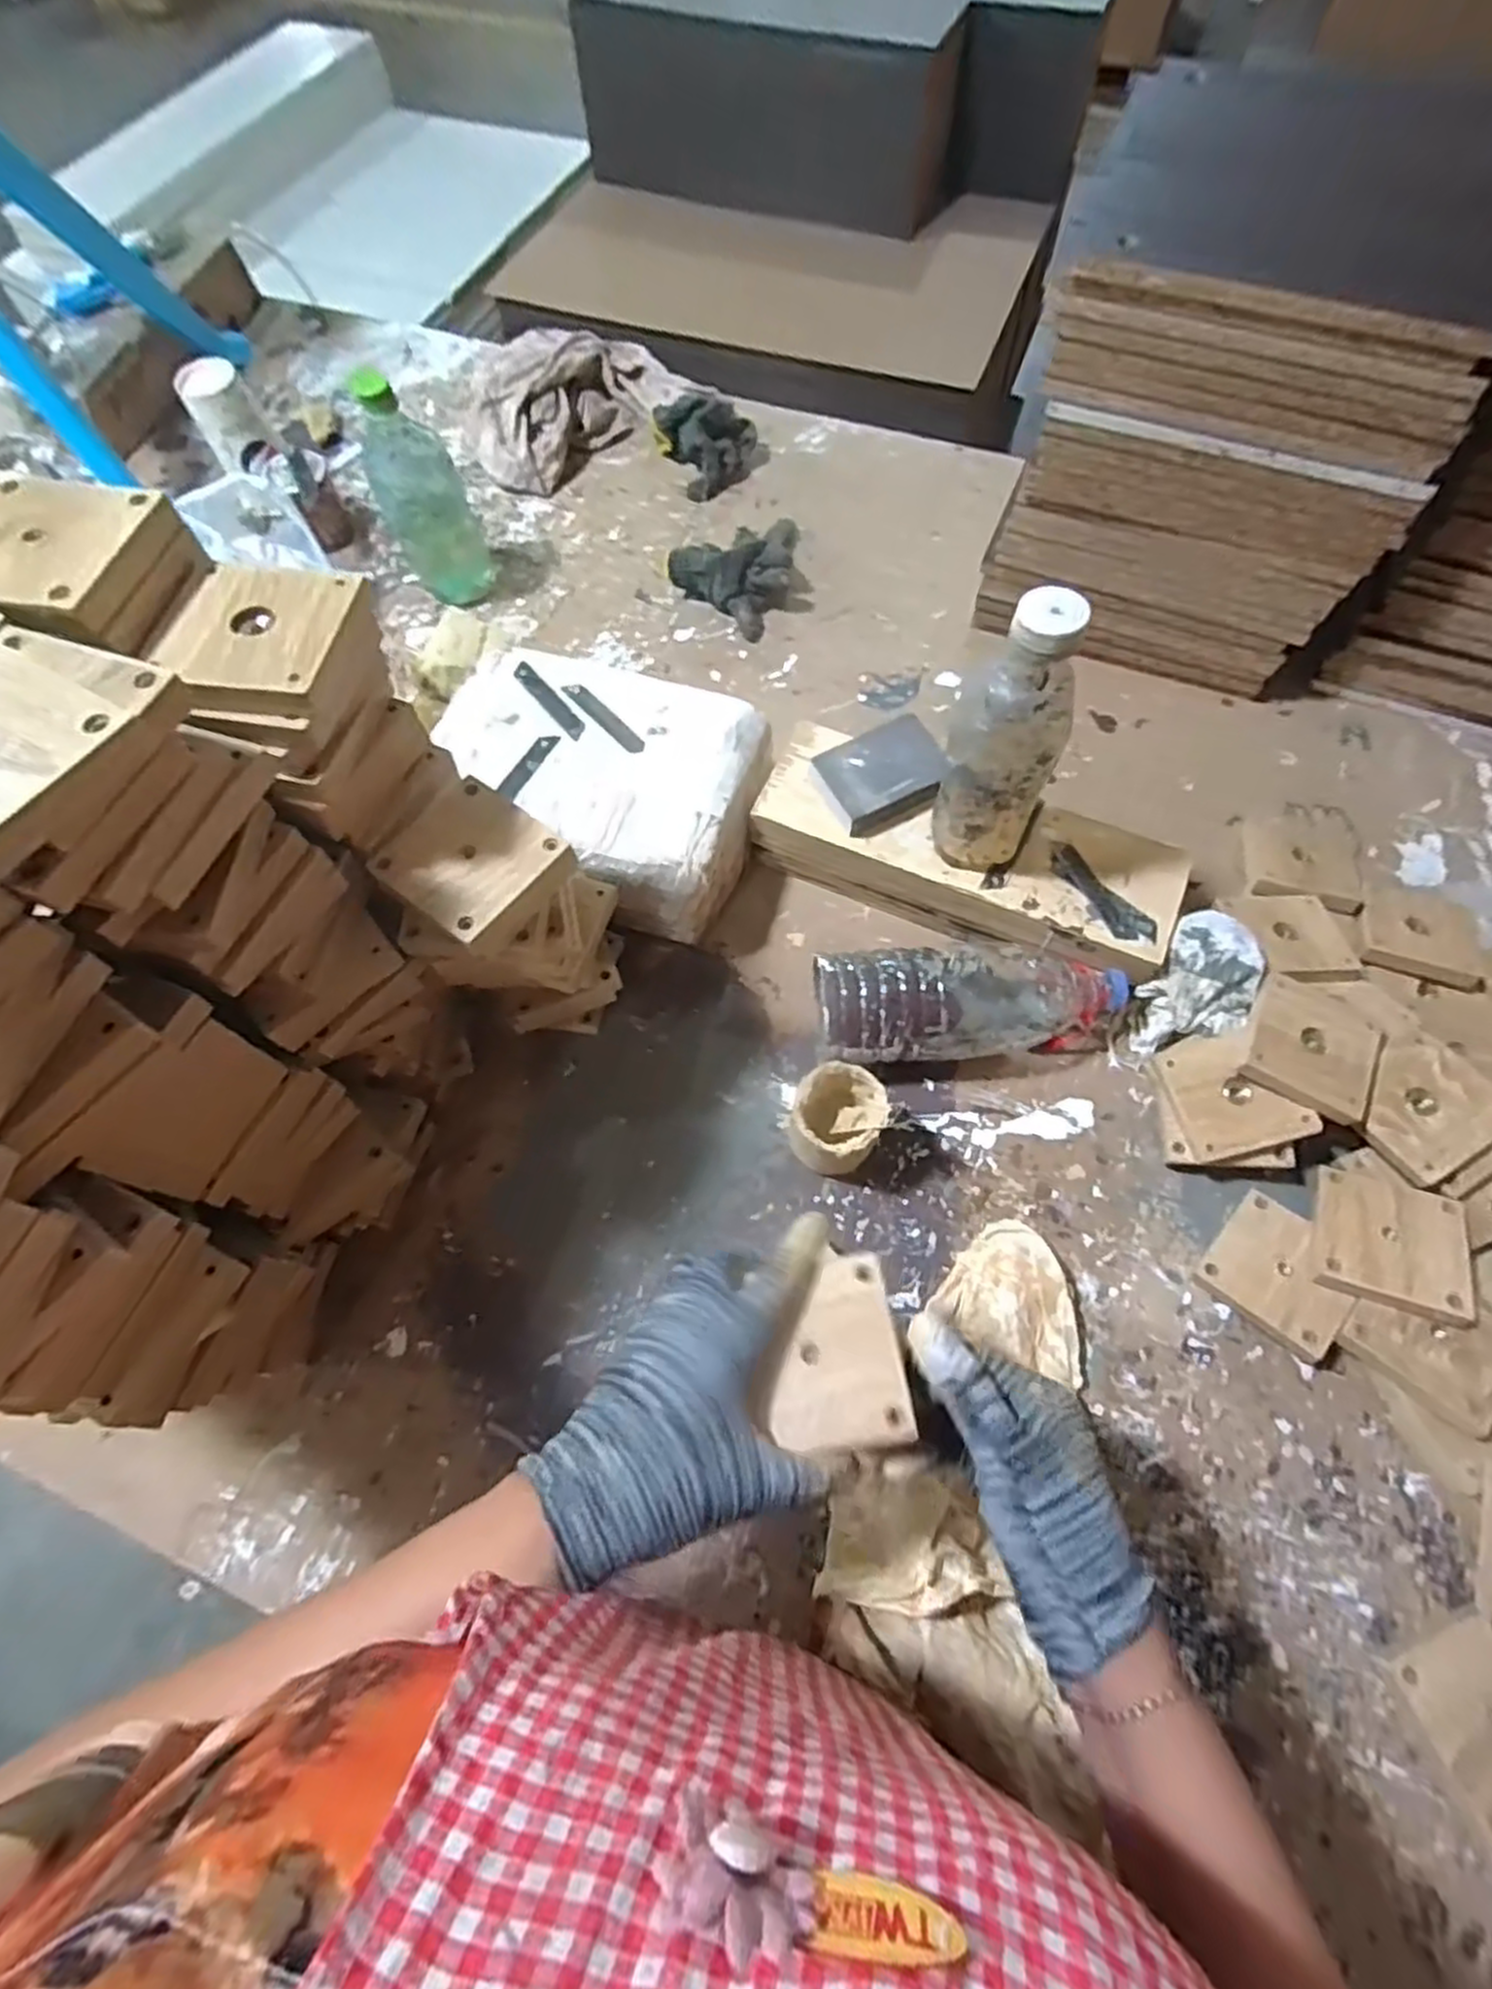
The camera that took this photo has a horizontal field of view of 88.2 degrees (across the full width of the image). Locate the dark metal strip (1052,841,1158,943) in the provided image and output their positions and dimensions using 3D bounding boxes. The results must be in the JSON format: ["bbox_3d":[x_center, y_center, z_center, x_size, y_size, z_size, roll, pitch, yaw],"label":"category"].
[{"bbox_3d":[0.272,-0.077,0.591,0.033,0.008,0.100,-35,70,-14],"label":"dark metal strip"}]

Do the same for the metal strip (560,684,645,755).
[{"bbox_3d":[-0.117,-0.230,0.638,0.017,0.005,0.093,-39,69,-17],"label":"metal strip"}]

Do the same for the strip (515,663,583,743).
[{"bbox_3d":[-0.165,-0.247,0.645,0.017,0.004,0.094,-37,71,-15],"label":"strip"}]

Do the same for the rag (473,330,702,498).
[{"bbox_3d":[-0.196,-0.684,0.886,0.259,0.082,0.122,-36,70,-14],"label":"rag"}]

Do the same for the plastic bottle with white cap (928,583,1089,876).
[{"bbox_3d":[0.172,-0.158,0.520,0.061,0.215,0.063,-30,69,-12],"label":"plastic bottle with white cap"}]

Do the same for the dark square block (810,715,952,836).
[{"bbox_3d":[0.108,-0.177,0.614,0.098,0.023,0.068,-25,68,-10],"label":"dark square block"}]

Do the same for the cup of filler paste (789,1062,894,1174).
[{"bbox_3d":[0.065,0.090,0.555,0.060,0.081,0.064,0,66,1],"label":"cup of filler paste"}]

